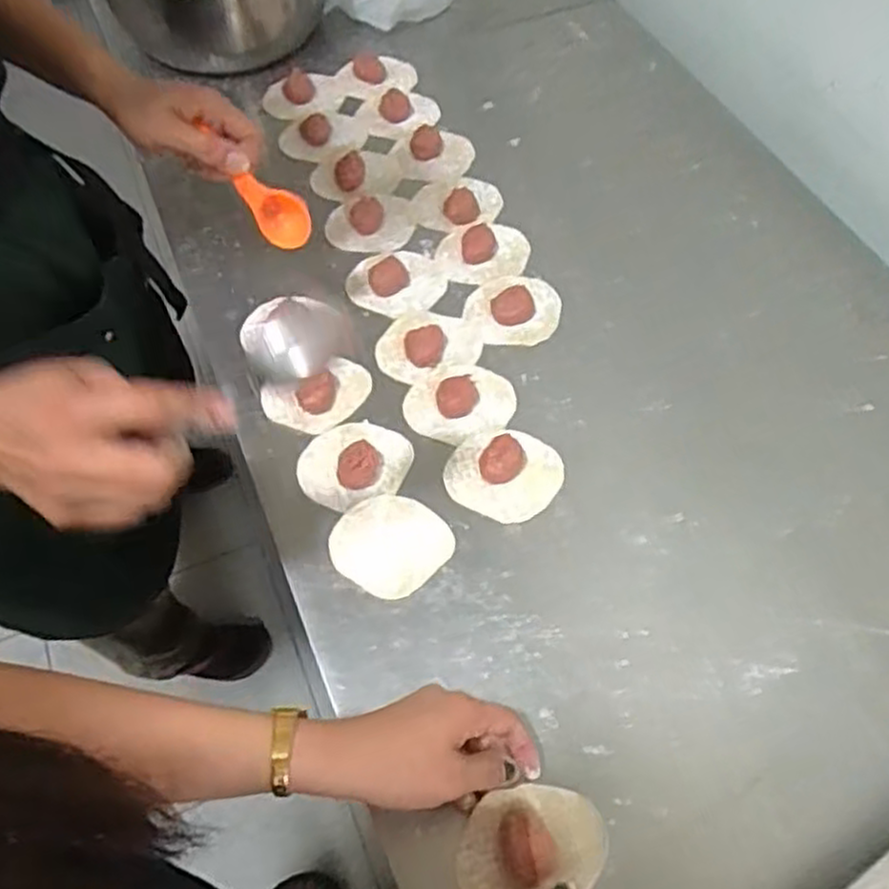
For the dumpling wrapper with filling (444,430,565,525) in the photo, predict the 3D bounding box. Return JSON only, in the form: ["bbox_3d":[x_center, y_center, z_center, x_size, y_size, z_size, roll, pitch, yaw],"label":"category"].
[{"bbox_3d":[0.047,0.017,0.585,0.083,0.021,0.074,22,61,13],"label":"dumpling wrapper with filling"}]

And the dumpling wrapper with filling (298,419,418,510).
[{"bbox_3d":[-0.071,0.011,0.595,0.087,0.013,0.072,-19,60,-11],"label":"dumpling wrapper with filling"}]

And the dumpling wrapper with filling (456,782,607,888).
[{"bbox_3d":[0.050,0.237,0.452,0.086,0.017,0.060,-13,62,-8],"label":"dumpling wrapper with filling"}]

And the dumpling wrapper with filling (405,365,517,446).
[{"bbox_3d":[0.013,-0.035,0.624,0.089,0.012,0.069,-23,61,-14],"label":"dumpling wrapper with filling"}]

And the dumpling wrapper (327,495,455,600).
[{"bbox_3d":[-0.039,0.072,0.560,0.081,0.004,0.076,0,58,0],"label":"dumpling wrapper"}]

